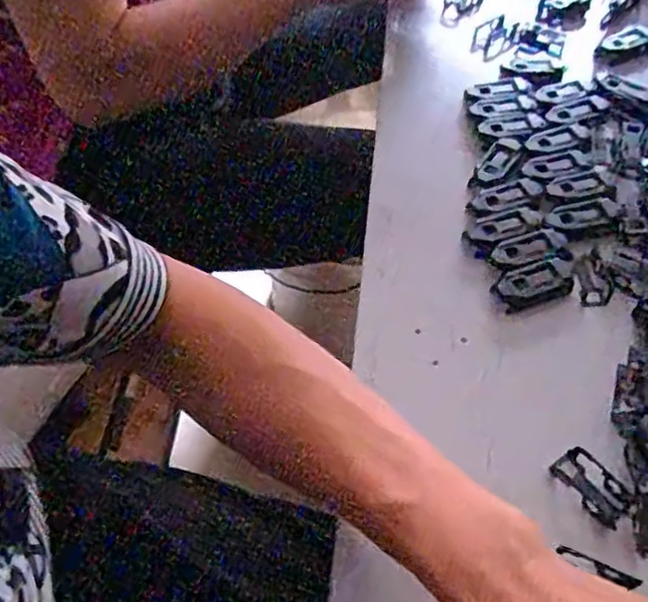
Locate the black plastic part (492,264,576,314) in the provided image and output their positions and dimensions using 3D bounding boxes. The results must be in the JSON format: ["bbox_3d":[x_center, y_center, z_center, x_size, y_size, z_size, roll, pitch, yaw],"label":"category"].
[{"bbox_3d":[0.127,-0.010,0.404,0.044,0.011,0.023,-17,54,-10],"label":"black plastic part"}]

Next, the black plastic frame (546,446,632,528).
[{"bbox_3d":[0.136,0.093,0.335,0.022,0.004,0.038,-41,65,-4],"label":"black plastic frame"}]

